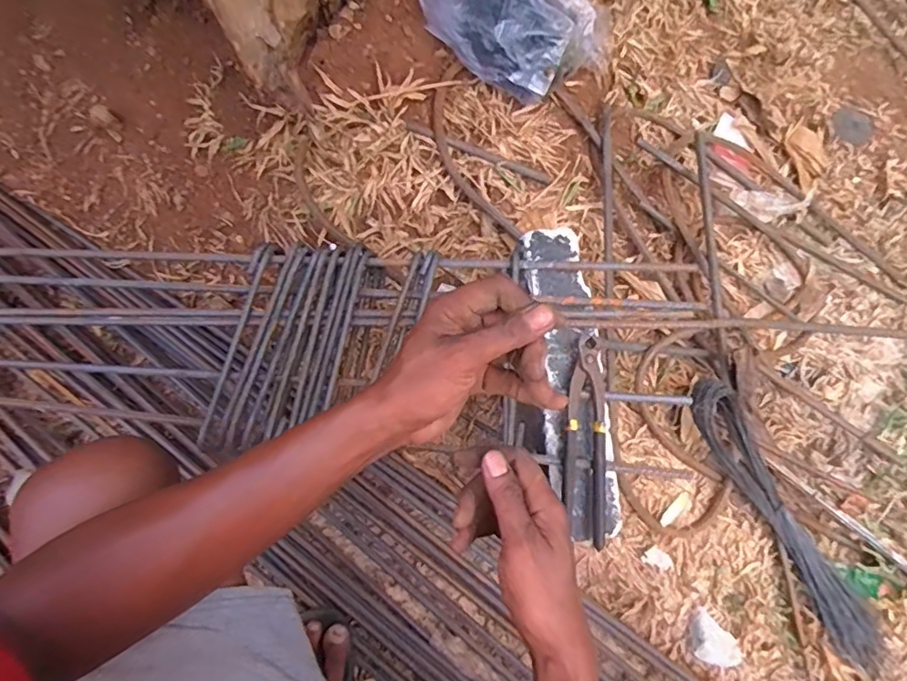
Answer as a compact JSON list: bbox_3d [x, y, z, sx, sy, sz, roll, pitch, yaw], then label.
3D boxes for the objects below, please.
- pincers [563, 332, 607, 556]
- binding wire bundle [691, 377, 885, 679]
[{"bbox_3d":[0.143,0.101,0.608,0.044,0.033,0.222,4,73,-1],"label":"pincers"},{"bbox_3d":[0.471,0.264,0.809,0.071,0.068,0.475,-32,90,-11],"label":"binding wire bundle"}]

